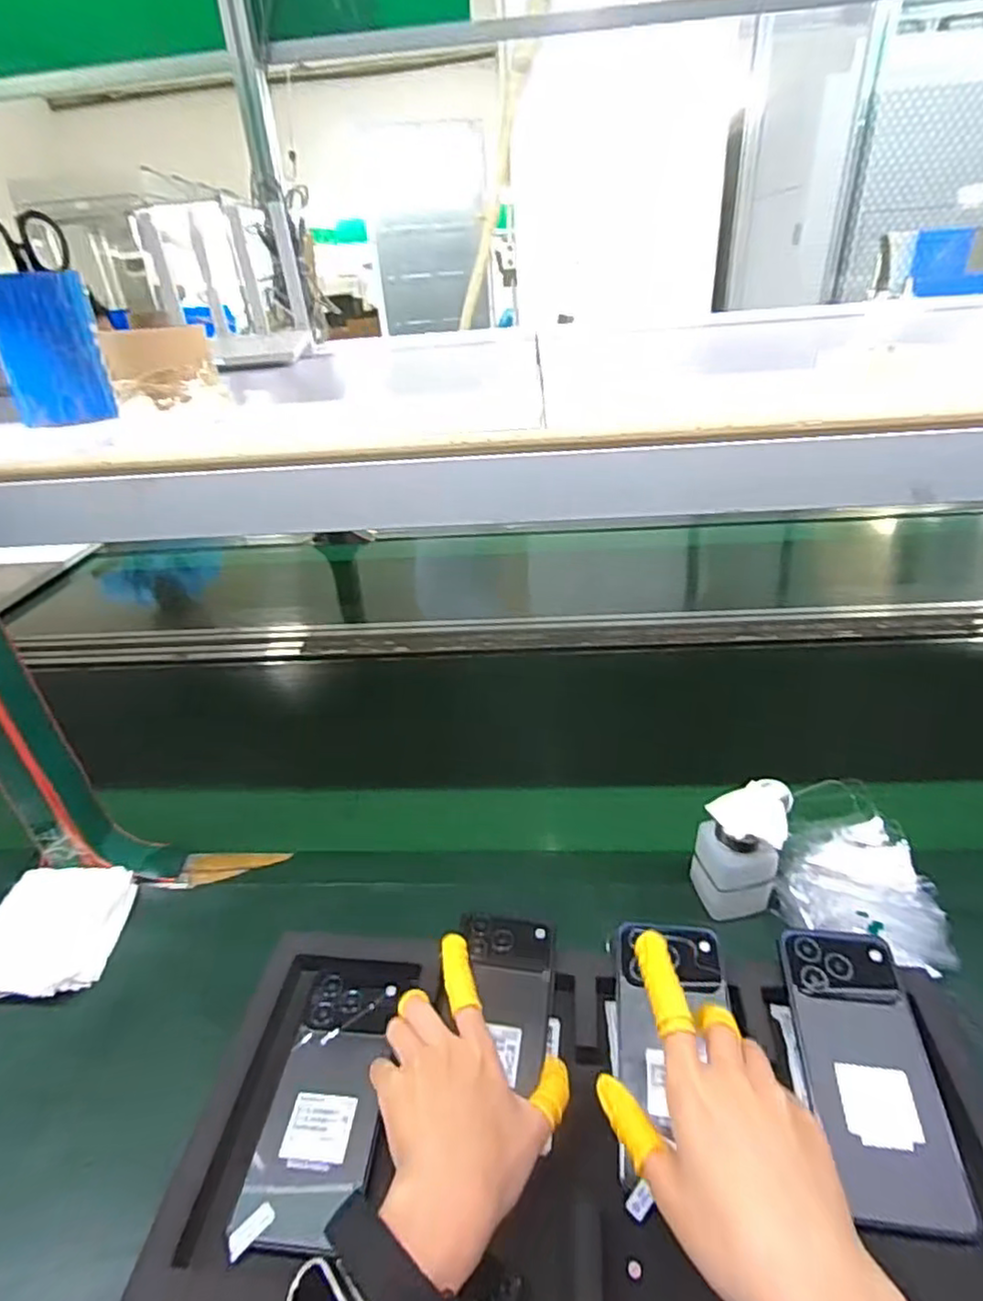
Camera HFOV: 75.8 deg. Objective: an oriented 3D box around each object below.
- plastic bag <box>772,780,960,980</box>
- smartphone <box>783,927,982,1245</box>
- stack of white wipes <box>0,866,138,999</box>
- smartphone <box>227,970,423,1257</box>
[{"bbox_3d":[0.331,0.193,0.559,0.130,0.046,0.159,14,35,27],"label":"plastic bag"},{"bbox_3d":[0.241,0.264,0.404,0.073,0.011,0.161,-1,46,5],"label":"smartphone"},{"bbox_3d":[-0.402,0.254,0.581,0.114,0.022,0.131,-4,31,-1],"label":"stack of white wipes"},{"bbox_3d":[-0.107,0.293,0.419,0.070,0.012,0.158,0,31,7],"label":"smartphone"}]

